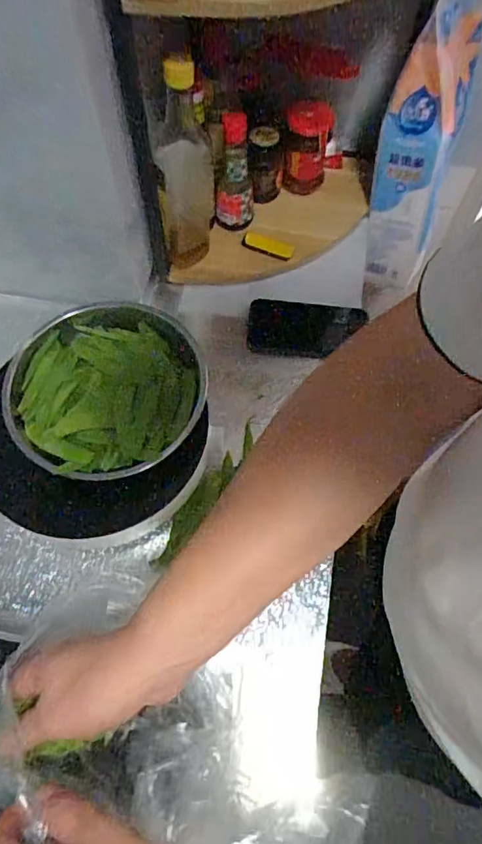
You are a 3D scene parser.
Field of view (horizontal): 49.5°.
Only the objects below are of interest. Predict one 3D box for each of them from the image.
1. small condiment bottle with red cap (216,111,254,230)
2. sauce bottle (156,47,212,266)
[{"bbox_3d":[-0.008,-0.334,0.701,0.053,0.146,0.054,0,65,-1],"label":"small condiment bottle with red cap"},{"bbox_3d":[-0.068,-0.311,0.631,0.052,0.256,0.087,9,65,4],"label":"sauce bottle"}]

